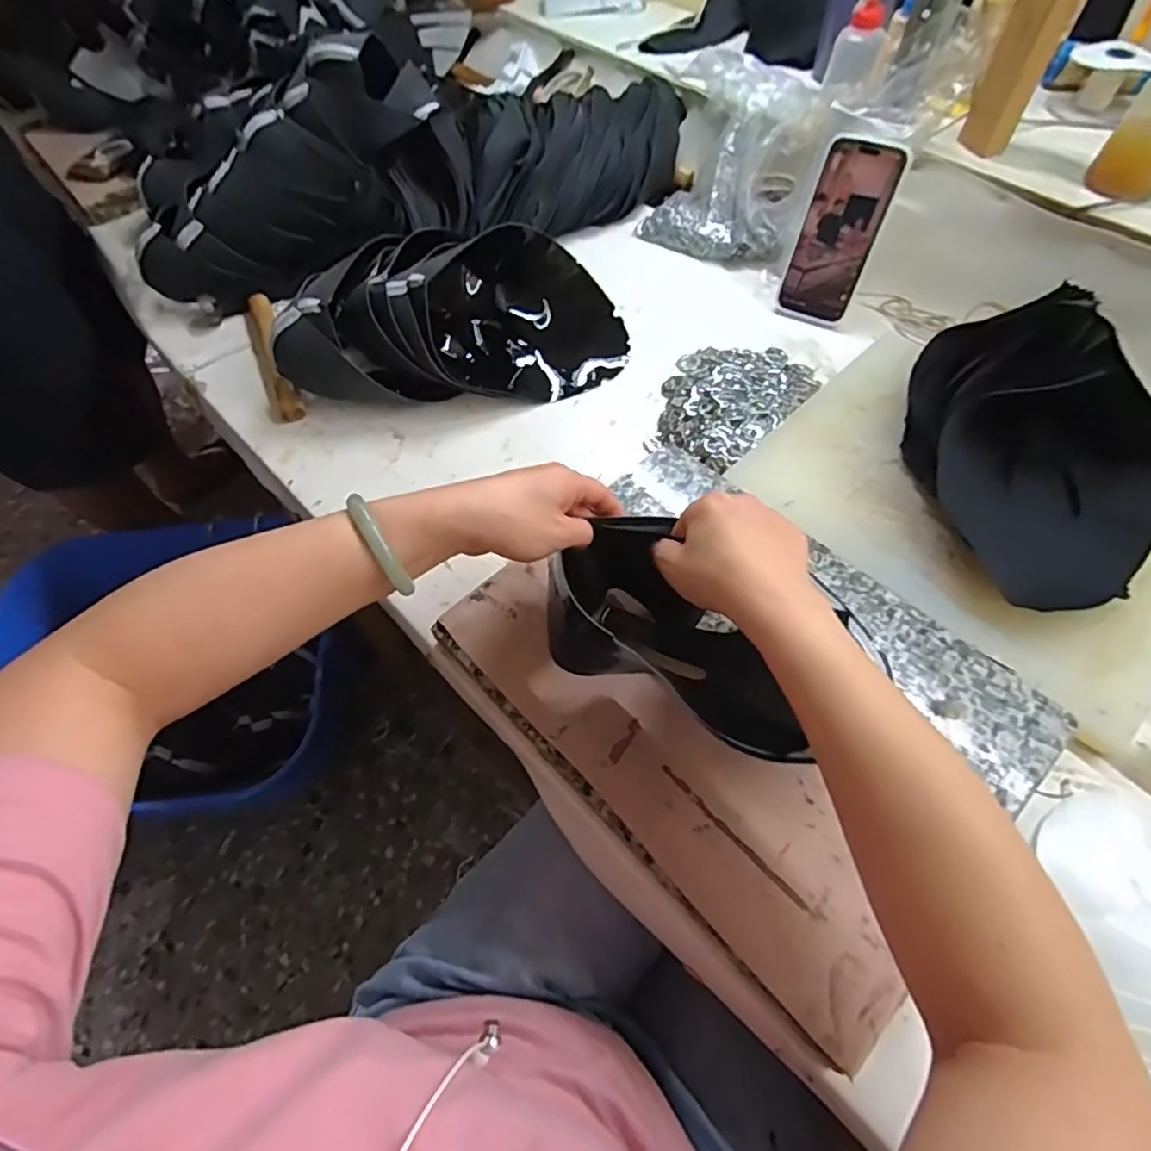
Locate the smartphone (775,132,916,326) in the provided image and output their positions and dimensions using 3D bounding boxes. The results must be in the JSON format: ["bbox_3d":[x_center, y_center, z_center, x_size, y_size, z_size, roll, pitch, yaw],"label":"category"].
[{"bbox_3d":[0.275,-0.355,0.641,0.079,0.168,0.015,31,41,21],"label":"smartphone"}]

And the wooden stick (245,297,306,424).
[{"bbox_3d":[-0.345,-0.245,0.695,0.035,0.027,0.219,-23,60,-10],"label":"wooden stick"}]

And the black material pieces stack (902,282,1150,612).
[{"bbox_3d":[0.375,-0.120,0.490,0.168,0.106,0.274,-13,58,-4],"label":"black material pieces stack"}]

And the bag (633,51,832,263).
[{"bbox_3d":[0.195,-0.501,0.730,0.182,0.152,0.173,25,63,18],"label":"bag"}]

